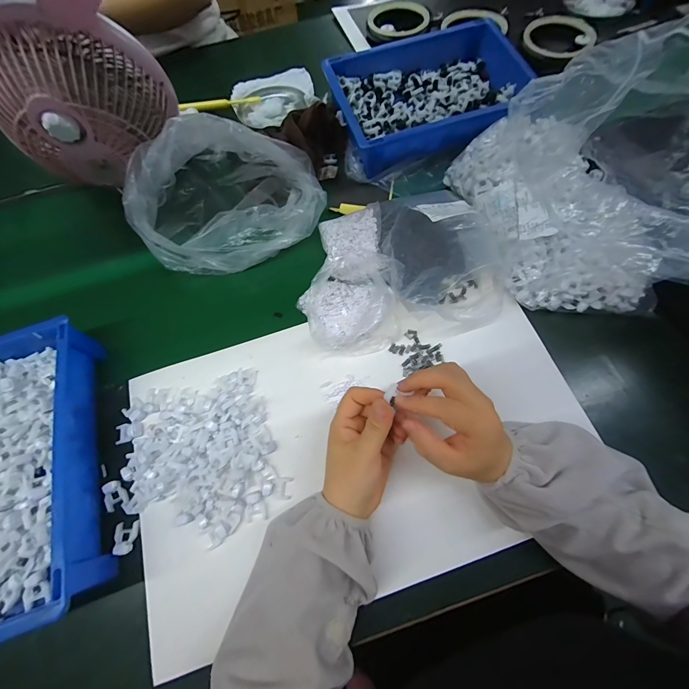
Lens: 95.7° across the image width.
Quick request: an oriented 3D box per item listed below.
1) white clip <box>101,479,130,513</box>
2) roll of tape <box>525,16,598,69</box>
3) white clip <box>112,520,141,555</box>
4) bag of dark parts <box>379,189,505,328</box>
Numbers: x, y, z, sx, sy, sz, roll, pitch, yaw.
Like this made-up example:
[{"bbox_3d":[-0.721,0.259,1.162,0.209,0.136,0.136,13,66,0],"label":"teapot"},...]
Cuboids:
[{"bbox_3d":[-0.255,0.167,0.347,0.022,0.009,0.029,-29,77,-8],"label":"white clip"},{"bbox_3d":[0.398,-0.573,0.584,0.115,0.014,0.118,-38,75,-3],"label":"roll of tape"},{"bbox_3d":[-0.230,0.203,0.329,0.022,0.011,0.029,-19,76,-5],"label":"white clip"},{"bbox_3d":[0.122,-0.119,0.400,0.131,0.050,0.206,-17,69,-3],"label":"bag of dark parts"}]

